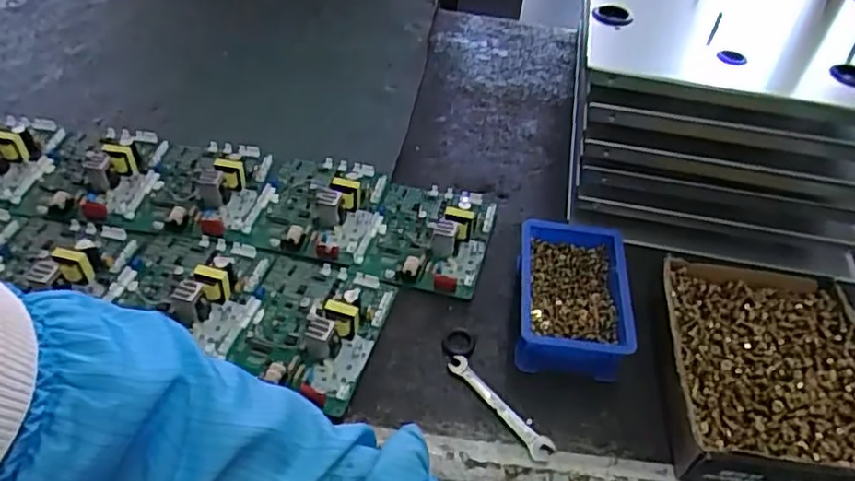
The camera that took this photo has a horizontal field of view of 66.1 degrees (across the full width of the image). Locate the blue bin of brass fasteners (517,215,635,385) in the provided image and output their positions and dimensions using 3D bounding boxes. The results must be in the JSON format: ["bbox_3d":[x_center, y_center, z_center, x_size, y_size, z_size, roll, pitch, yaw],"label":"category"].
[{"bbox_3d":[0.140,0.056,0.638,0.107,0.052,0.159,6,45,2],"label":"blue bin of brass fasteners"}]

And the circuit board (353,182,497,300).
[{"bbox_3d":[0.003,-0.013,0.714,0.129,0.037,0.164,11,45,7],"label":"circuit board"}]

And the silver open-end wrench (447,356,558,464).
[{"bbox_3d":[0.062,0.146,0.581,0.022,0.007,0.118,-31,54,-30],"label":"silver open-end wrench"}]

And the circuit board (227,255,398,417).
[{"bbox_3d":[-0.111,0.071,0.611,0.129,0.033,0.153,13,46,9],"label":"circuit board"}]

